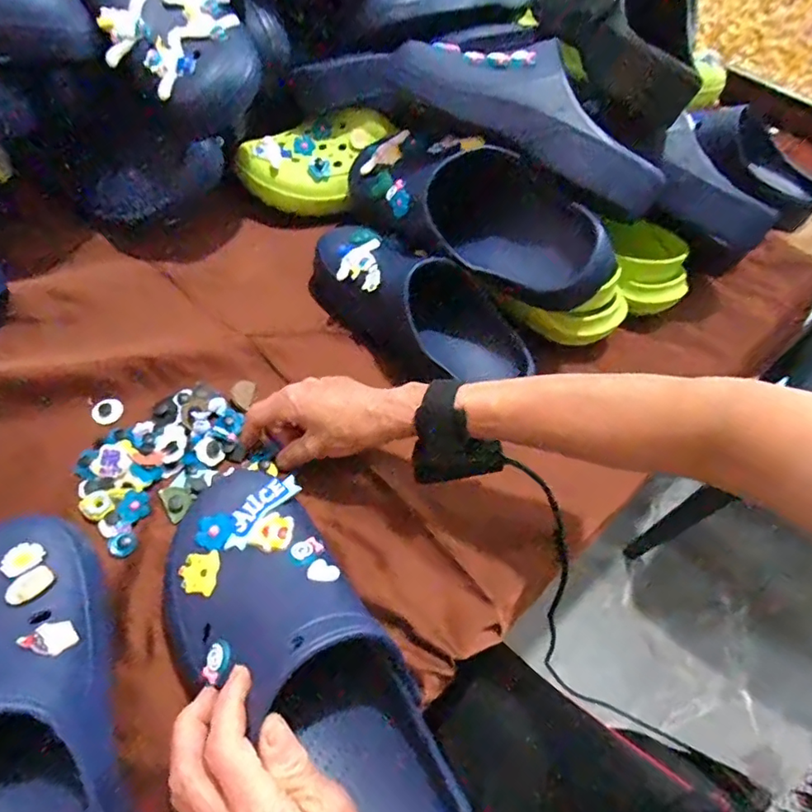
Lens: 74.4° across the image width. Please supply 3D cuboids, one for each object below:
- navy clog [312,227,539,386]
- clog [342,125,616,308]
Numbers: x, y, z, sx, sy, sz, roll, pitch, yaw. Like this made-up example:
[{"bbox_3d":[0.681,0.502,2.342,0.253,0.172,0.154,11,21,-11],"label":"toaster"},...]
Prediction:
[{"bbox_3d":[0.003,-0.091,0.510,0.245,0.089,0.087,35,61,17],"label":"navy clog"},{"bbox_3d":[0.047,-0.186,0.508,0.284,0.095,0.100,41,63,20],"label":"clog"}]

